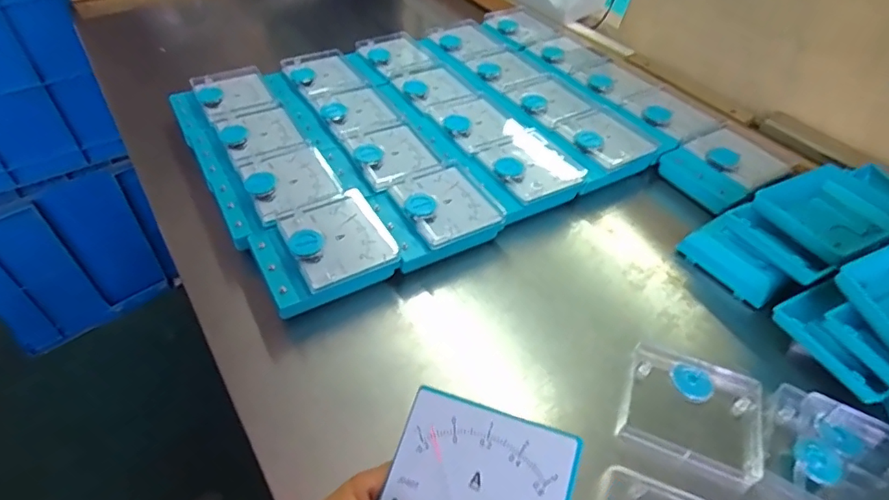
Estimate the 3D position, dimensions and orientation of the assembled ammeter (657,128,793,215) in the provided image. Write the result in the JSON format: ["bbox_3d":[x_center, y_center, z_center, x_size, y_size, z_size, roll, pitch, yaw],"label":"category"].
[{"bbox_3d":[0.324,-0.095,0.585,0.109,0.034,0.098,-20,51,-20],"label":"assembled ammeter"}]

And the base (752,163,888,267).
[{"bbox_3d":[0.380,-0.038,0.494,0.131,0.028,0.098,-19,51,-20],"label":"base"}]

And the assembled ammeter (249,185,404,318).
[{"bbox_3d":[-0.113,0.006,0.478,0.121,0.055,0.103,-23,52,-22],"label":"assembled ammeter"}]

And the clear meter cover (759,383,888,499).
[{"bbox_3d":[0.290,0.161,0.364,0.103,0.025,0.102,22,49,17],"label":"clear meter cover"}]

